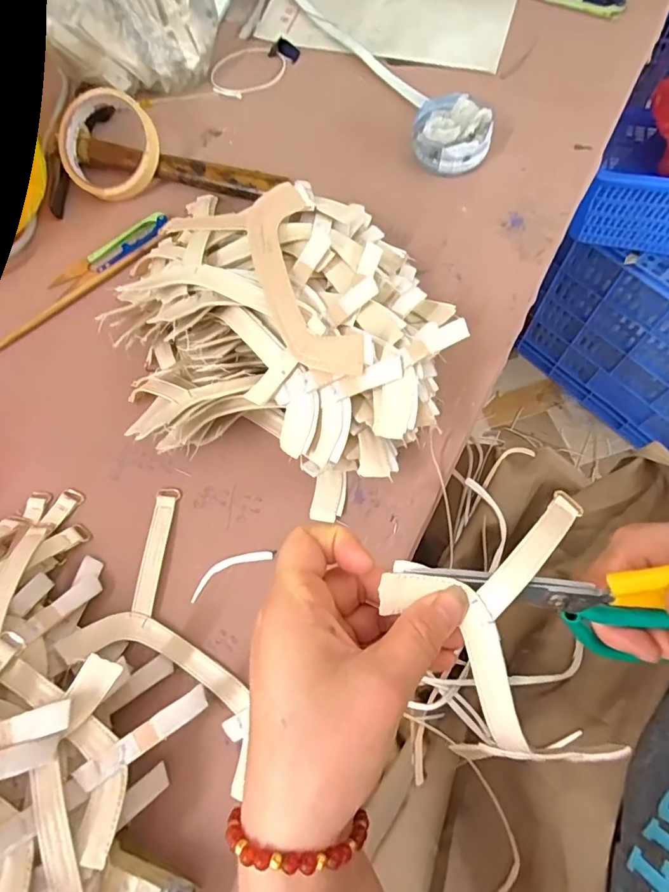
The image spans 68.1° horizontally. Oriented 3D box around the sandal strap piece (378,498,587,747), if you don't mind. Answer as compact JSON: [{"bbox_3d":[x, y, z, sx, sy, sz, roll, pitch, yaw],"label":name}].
[{"bbox_3d":[0.068,0.065,0.233,0.080,0.033,0.120,19,72,9],"label":"sandal strap piece"}]

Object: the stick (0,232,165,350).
[{"bbox_3d":[-0.220,-0.131,0.426,0.177,0.008,0.010,-37,73,-11],"label":"stick"}]

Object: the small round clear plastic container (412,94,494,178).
[{"bbox_3d":[0.108,-0.287,0.454,0.068,0.033,0.071,-1,70,2],"label":"small round clear plastic container"}]

